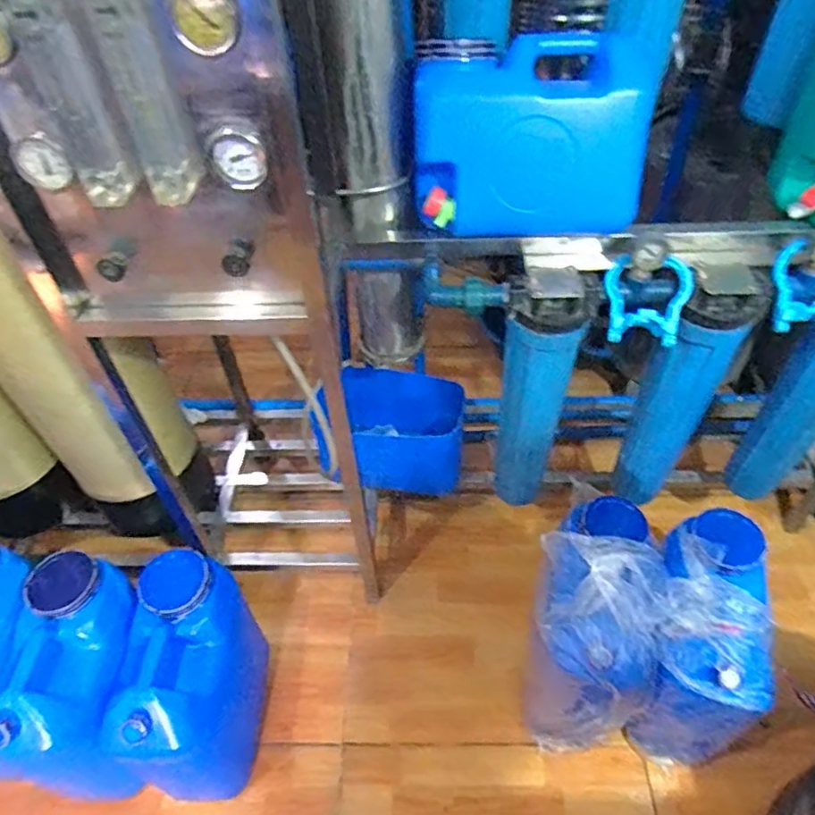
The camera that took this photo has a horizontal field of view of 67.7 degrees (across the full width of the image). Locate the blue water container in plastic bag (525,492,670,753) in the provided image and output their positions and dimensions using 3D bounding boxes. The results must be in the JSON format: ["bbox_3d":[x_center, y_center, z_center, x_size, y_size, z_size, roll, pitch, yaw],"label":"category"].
[{"bbox_3d":[0.340,0.403,1.131,0.209,0.370,0.322,10,49,15],"label":"blue water container in plastic bag"}]

